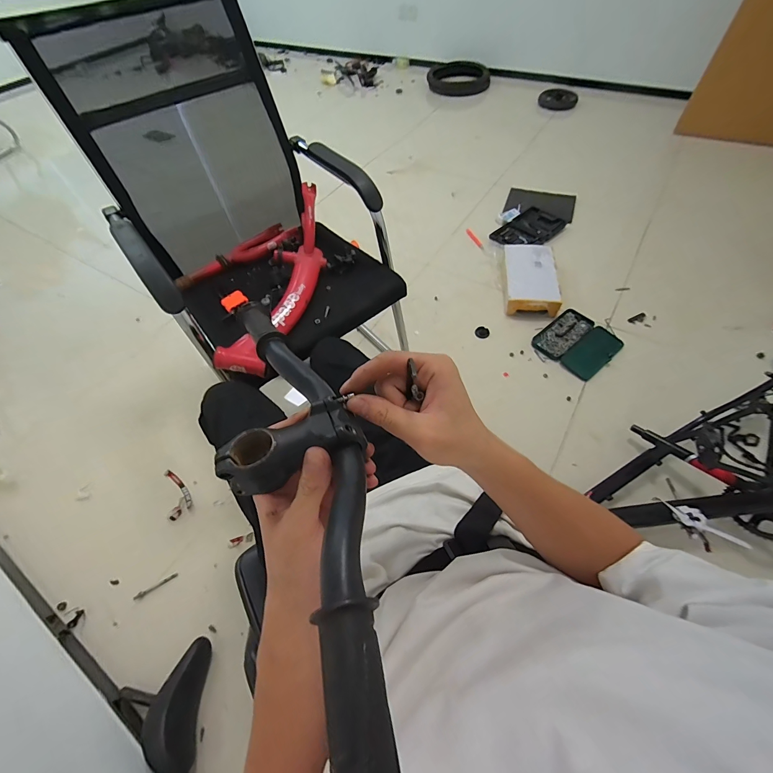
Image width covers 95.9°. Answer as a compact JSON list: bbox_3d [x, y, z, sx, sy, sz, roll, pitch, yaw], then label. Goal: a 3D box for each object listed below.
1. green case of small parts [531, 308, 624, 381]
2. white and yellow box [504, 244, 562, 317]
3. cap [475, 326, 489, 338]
[{"bbox_3d":[0.728,-0.171,1.329,0.273,0.032,0.248,-37,62,-19],"label":"green case of small parts"},{"bbox_3d":[0.606,-0.455,1.467,0.213,0.104,0.348,5,57,7],"label":"white and yellow box"},{"bbox_3d":[0.379,-0.216,1.372,0.054,0.020,0.057,-1,59,2],"label":"cap"}]

